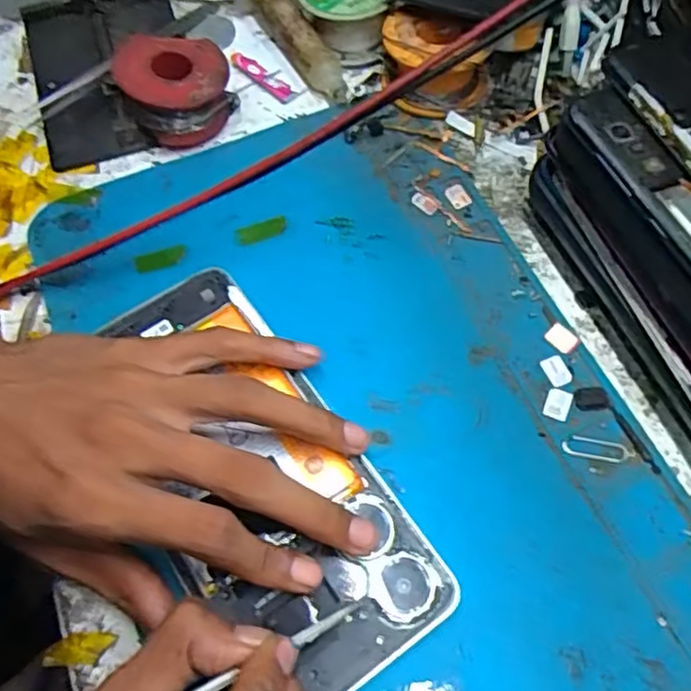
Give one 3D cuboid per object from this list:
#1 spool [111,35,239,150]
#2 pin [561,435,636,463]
[{"bbox_3d":[-0.081,-0.124,0.325,0.051,0.034,0.043,-18,65,-8],"label":"spool"},{"bbox_3d":[0.097,0.040,0.257,0.027,0.004,0.008,9,70,8],"label":"pin"}]

